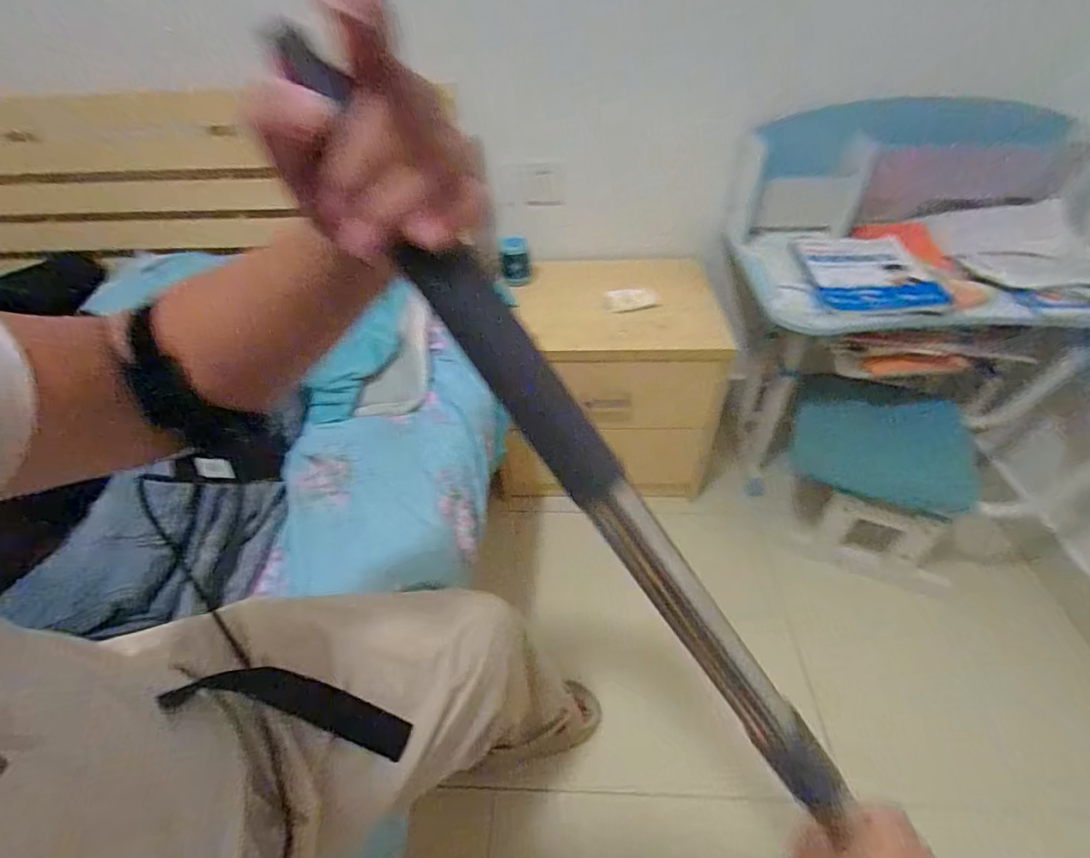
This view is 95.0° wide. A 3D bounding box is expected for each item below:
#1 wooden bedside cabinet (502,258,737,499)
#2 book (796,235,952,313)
[{"bbox_3d":[0.154,-0.135,1.256,0.474,0.428,0.424,1,44,3],"label":"wooden bedside cabinet"},{"bbox_3d":[0.620,-0.310,0.965,0.199,0.030,0.297,5,44,7],"label":"book"}]

